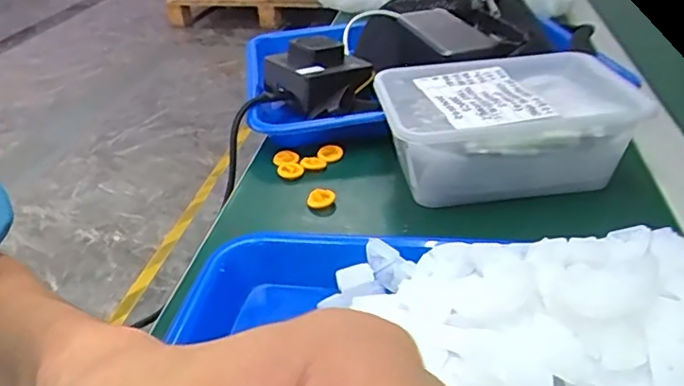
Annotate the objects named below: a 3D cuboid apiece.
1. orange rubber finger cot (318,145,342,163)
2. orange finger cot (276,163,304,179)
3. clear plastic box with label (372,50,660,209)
[{"bbox_3d":[-0.010,-0.032,0.467,0.019,0.007,0.019,-4,33,-3],"label":"orange rubber finger cot"},{"bbox_3d":[-0.040,-0.017,0.452,0.020,0.007,0.020,-6,33,-7],"label":"orange finger cot"},{"bbox_3d":[0.110,-0.045,0.420,0.162,0.072,0.111,-6,33,-4],"label":"clear plastic box with label"}]

